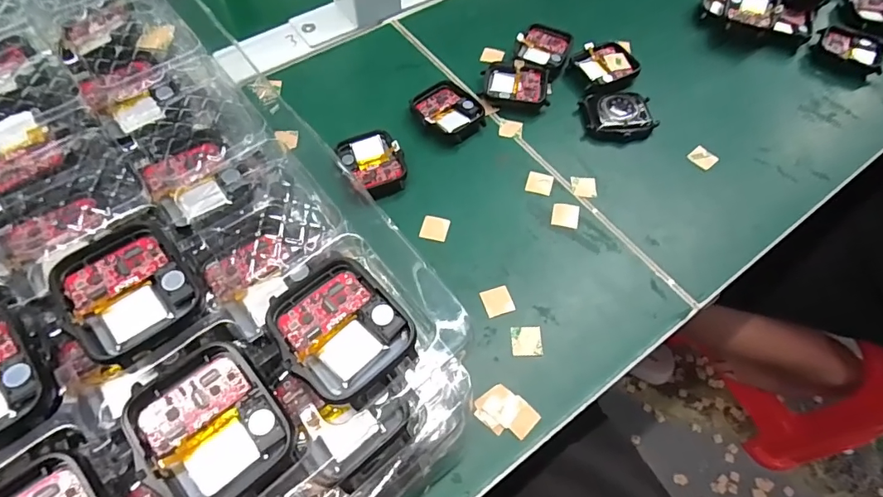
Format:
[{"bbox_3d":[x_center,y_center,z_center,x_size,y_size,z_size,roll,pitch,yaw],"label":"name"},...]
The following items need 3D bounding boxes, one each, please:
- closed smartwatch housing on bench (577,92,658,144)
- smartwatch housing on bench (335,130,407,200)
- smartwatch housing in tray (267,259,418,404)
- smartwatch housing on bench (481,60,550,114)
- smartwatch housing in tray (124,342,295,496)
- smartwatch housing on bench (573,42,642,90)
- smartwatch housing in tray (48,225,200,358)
[{"bbox_3d":[0.118,-0.089,0.315,0.047,0.012,0.037,1,61,0],"label":"closed smartwatch housing on bench"},{"bbox_3d":[-0.042,-0.052,0.291,0.036,0.010,0.046,-23,64,-13],"label":"smartwatch housing on bench"},{"bbox_3d":[-0.034,0.026,0.156,0.038,0.007,0.045,-36,68,-19],"label":"smartwatch housing in tray"},{"bbox_3d":[0.052,-0.113,0.326,0.044,0.009,0.035,5,61,2],"label":"smartwatch housing on bench"},{"bbox_3d":[-0.069,0.052,0.141,0.038,0.009,0.043,-34,67,-18],"label":"smartwatch housing in tray"},{"bbox_3d":[0.118,-0.131,0.337,0.042,0.010,0.039,-16,63,-9],"label":"smartwatch housing on bench"},{"bbox_3d":[-0.106,0.013,0.160,0.037,0.008,0.043,-34,66,-19],"label":"smartwatch housing in tray"}]

